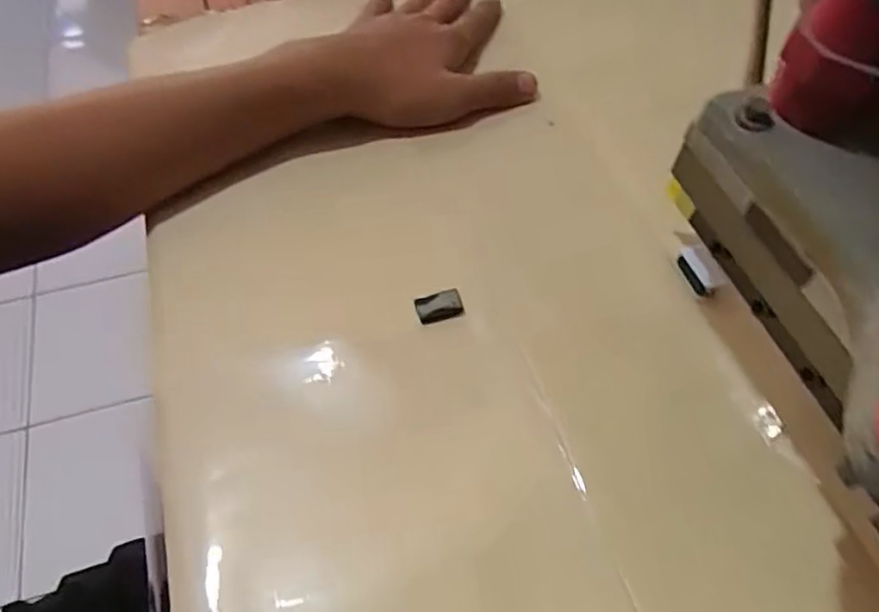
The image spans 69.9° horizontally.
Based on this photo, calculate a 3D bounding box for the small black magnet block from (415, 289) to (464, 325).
[{"bbox_3d":[0.000,0.001,0.299,0.021,0.007,0.012,-14,57,-10],"label":"small black magnet block"}]

